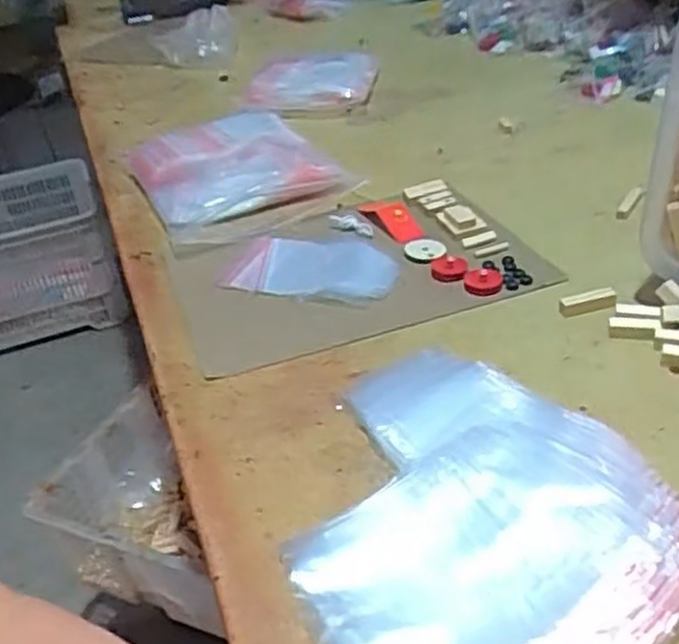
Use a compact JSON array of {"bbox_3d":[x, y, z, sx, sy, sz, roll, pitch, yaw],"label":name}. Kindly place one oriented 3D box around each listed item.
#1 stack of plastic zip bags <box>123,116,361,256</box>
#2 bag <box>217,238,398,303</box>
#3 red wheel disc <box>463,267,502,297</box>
[{"bbox_3d":[-0.115,-0.153,0.754,0.177,0.052,0.228,-21,35,-21],"label":"stack of plastic zip bags"},{"bbox_3d":[-0.023,-0.045,0.602,0.143,0.011,0.086,7,35,20],"label":"bag"},{"bbox_3d":[0.110,-0.031,0.563,0.028,0.007,0.032,-1,33,9],"label":"red wheel disc"}]

